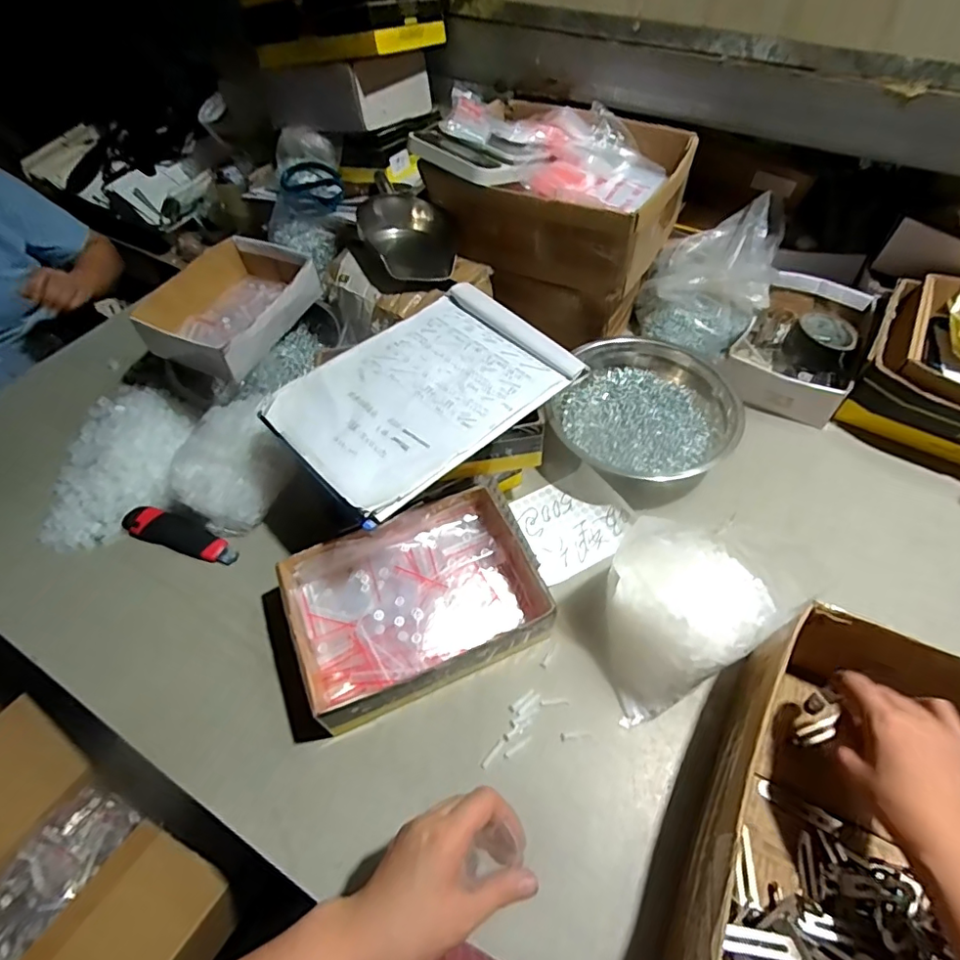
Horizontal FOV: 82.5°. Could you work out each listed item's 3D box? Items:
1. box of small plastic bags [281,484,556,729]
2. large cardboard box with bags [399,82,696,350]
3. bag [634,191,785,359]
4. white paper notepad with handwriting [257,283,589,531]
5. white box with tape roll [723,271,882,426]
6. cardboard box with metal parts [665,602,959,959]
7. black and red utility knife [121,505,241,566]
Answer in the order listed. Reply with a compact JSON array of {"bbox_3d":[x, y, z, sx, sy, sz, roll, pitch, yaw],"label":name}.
[{"bbox_3d":[-0.068,0.131,0.594,0.251,0.077,0.179,-22,56,-14],"label":"box of small plastic bags"},{"bbox_3d":[0.114,-0.409,0.844,0.340,0.240,0.268,26,59,20],"label":"large cardboard box with bags"},{"bbox_3d":[0.354,-0.317,0.841,0.177,0.140,0.207,28,59,21],"label":"bag"},{"bbox_3d":[-0.062,-0.103,0.613,0.313,0.012,0.217,-37,61,-23],"label":"white paper notepad with handwriting"},{"bbox_3d":[0.477,-0.205,0.817,0.154,0.058,0.257,26,59,19],"label":"white box with tape roll"},{"bbox_3d":[0.325,0.294,0.429,0.262,0.126,0.309,20,57,16],"label":"cardboard box with metal parts"},{"bbox_3d":[-0.373,0.069,0.683,0.150,0.027,0.042,15,56,13],"label":"black and red utility knife"}]

